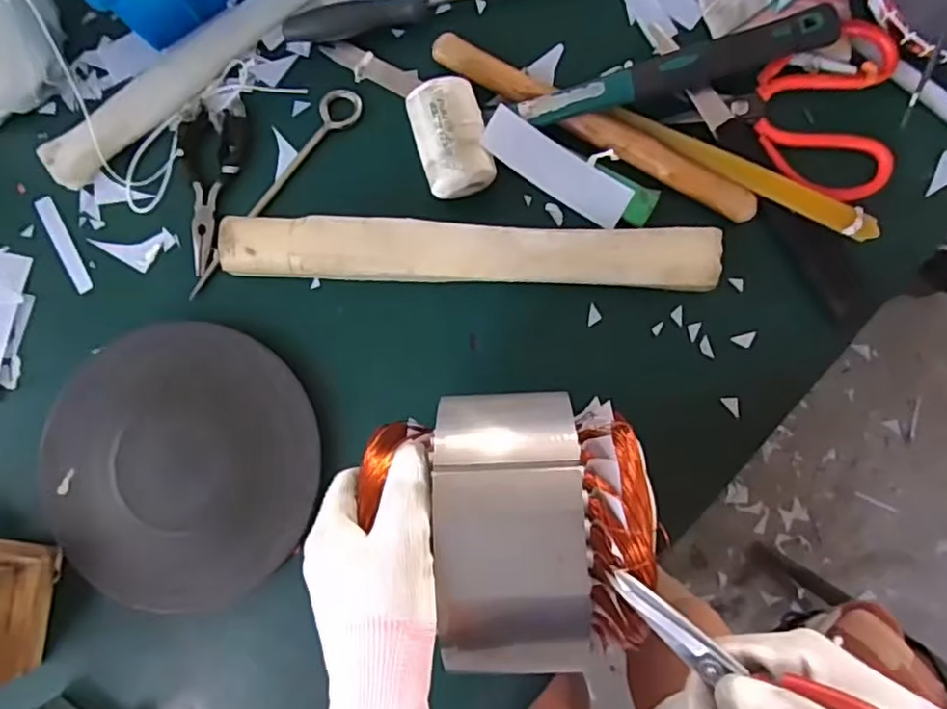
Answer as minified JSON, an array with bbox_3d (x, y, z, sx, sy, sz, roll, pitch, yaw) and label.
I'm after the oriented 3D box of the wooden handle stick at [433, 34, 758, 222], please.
[{"bbox_3d":[0.082,-0.159,0.447,0.246,0.015,0.022,29,87,7],"label":"wooden handle stick"}]

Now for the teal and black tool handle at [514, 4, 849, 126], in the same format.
[{"bbox_3d":[0.134,-0.192,0.437,0.211,0.024,0.029,-16,83,3],"label":"teal and black tool handle"}]

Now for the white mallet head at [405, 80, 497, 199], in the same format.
[{"bbox_3d":[-0.014,-0.145,0.438,0.049,0.045,0.074,-16,83,3],"label":"white mallet head"}]

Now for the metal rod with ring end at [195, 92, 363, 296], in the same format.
[{"bbox_3d":[-0.143,-0.115,0.472,0.030,0.006,0.187,34,88,7],"label":"metal rod with ring end"}]

